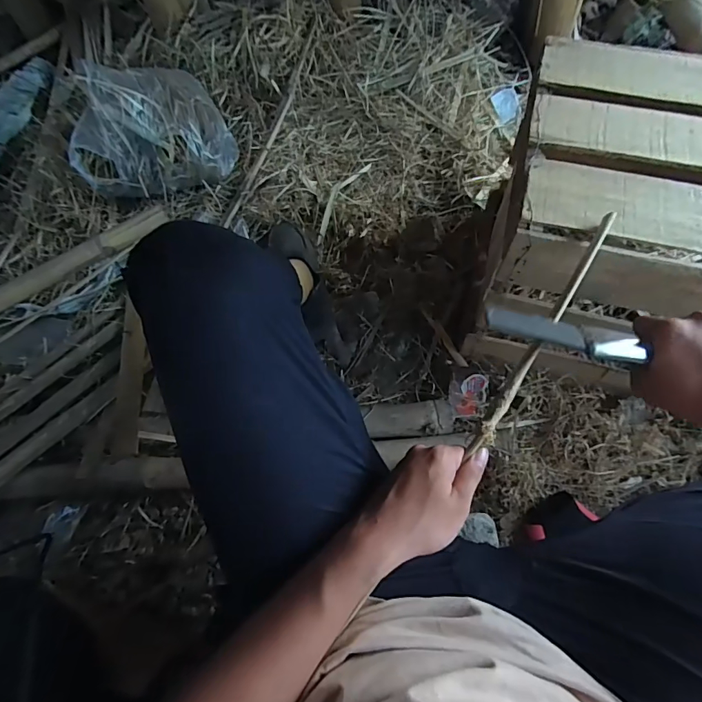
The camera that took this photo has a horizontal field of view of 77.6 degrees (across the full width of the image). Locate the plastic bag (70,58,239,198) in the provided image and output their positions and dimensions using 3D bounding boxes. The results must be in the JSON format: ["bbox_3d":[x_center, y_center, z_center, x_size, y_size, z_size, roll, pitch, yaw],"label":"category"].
[{"bbox_3d":[-0.403,-0.447,0.871,0.296,0.199,0.182,-18,62,-7],"label":"plastic bag"}]

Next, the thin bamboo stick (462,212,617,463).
[{"bbox_3d":[0.192,-0.024,0.422,0.014,0.015,0.284,32,76,15],"label":"thin bamboo stick"}]

